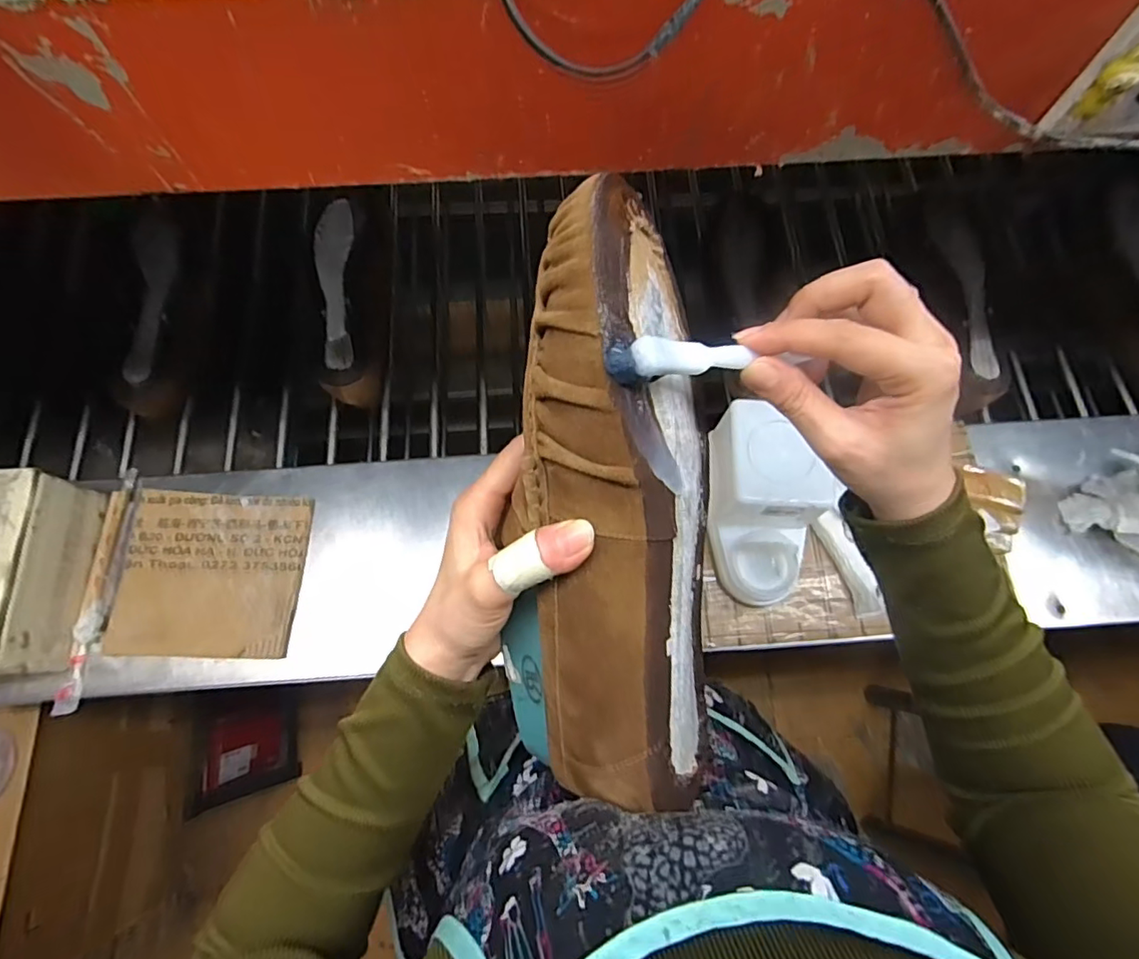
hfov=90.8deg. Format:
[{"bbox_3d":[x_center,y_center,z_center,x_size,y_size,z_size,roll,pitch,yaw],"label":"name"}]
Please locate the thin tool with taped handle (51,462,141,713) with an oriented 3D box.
[{"bbox_3d":[-0.500,0.112,0.599,0.023,0.025,0.253,-1,71,0],"label":"thin tool with taped handle"}]

